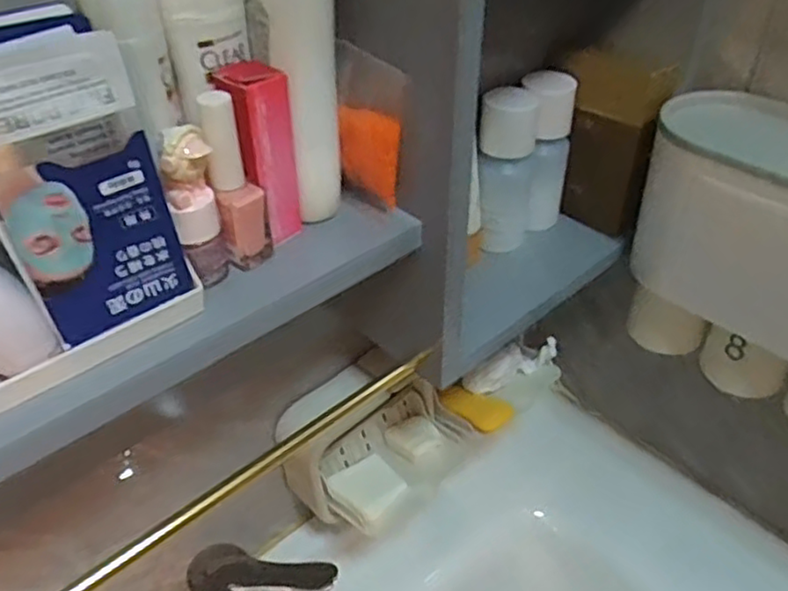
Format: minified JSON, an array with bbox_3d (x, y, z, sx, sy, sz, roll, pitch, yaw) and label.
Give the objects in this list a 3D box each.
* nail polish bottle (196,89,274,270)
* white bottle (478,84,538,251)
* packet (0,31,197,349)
[{"bbox_3d":[-0.077,-0.055,0.338,0.023,0.089,0.019,-9,40,-10],"label":"nail polish bottle"},{"bbox_3d":[0.086,-0.094,0.528,0.043,0.123,0.043,7,39,9],"label":"white bottle"},{"bbox_3d":[-0.128,-0.041,0.280,0.063,0.117,0.010,-27,39,-29],"label":"packet"}]

